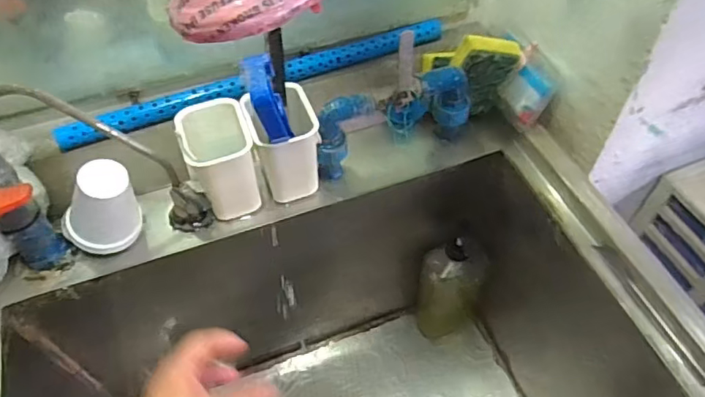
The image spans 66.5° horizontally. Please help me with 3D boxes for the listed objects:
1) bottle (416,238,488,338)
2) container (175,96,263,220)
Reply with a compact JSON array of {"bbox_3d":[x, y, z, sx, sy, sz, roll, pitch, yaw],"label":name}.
[{"bbox_3d":[0.155,0.152,0.876,0.093,0.260,0.073,15,55,12],"label":"bottle"},{"bbox_3d":[-0.147,-0.040,0.610,0.073,0.108,0.081,-17,54,-11],"label":"container"}]

